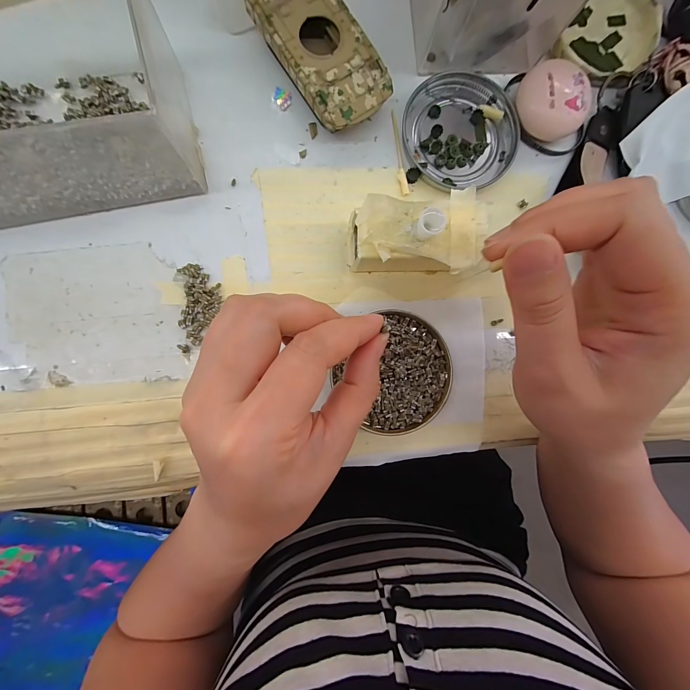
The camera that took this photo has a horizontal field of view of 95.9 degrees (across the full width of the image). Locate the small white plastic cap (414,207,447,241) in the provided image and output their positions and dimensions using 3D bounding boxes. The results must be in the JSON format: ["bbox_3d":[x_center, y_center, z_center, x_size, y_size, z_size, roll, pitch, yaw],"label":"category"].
[{"bbox_3d":[0.047,-0.066,0.173,0.014,0.018,0.012,44,86,-2],"label":"small white plastic cap"}]

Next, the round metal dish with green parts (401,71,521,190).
[{"bbox_3d":[0.079,-0.147,0.214,0.075,0.009,0.073,0,89,-4],"label":"round metal dish with green parts"}]

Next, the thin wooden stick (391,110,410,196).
[{"bbox_3d":[0.037,-0.132,0.213,0.006,0.004,0.059,-9,89,-4],"label":"thin wooden stick"}]

